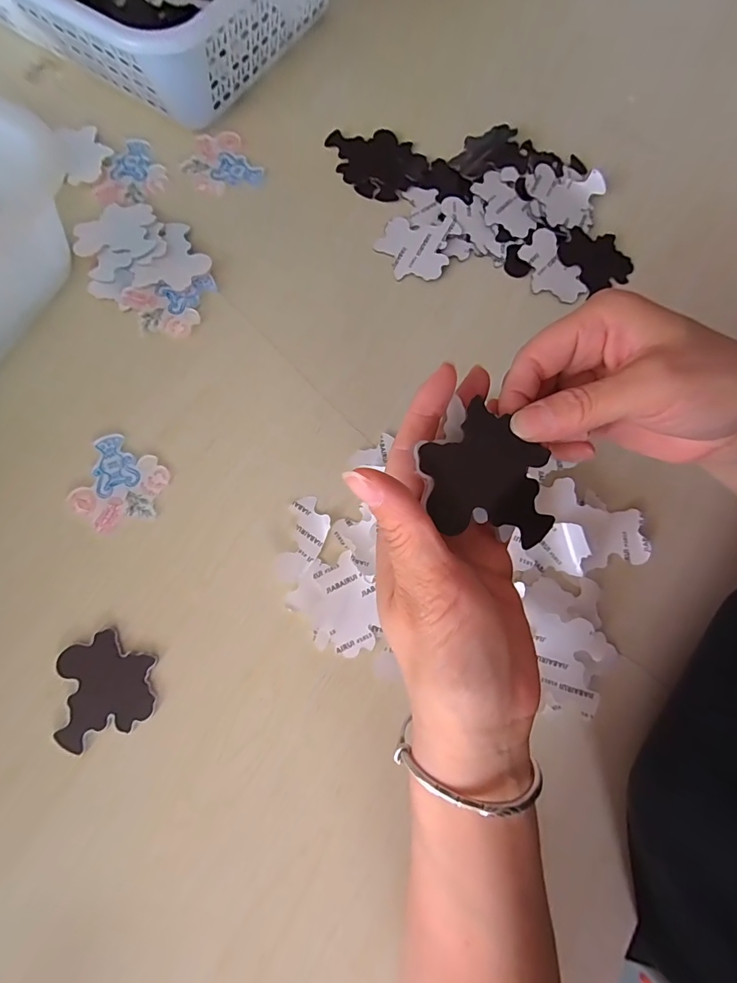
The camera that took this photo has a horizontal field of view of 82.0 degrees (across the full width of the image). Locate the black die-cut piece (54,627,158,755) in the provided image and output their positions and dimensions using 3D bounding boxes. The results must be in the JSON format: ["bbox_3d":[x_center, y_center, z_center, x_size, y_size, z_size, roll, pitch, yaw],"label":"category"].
[{"bbox_3d":[-0.164,0.121,0.265,0.057,0.004,0.063,-10,78,-3],"label":"black die-cut piece"}]

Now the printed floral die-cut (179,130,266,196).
[{"bbox_3d":[-0.127,-0.279,0.361,0.055,0.004,0.068,-34,80,-7],"label":"printed floral die-cut"}]

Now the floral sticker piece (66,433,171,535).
[{"bbox_3d":[-0.173,-0.004,0.294,0.060,0.004,0.064,19,78,4],"label":"floral sticker piece"}]

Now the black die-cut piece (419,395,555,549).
[{"bbox_3d":[0.052,-0.007,0.179,0.064,0.004,0.052,14,85,-17],"label":"black die-cut piece"}]

